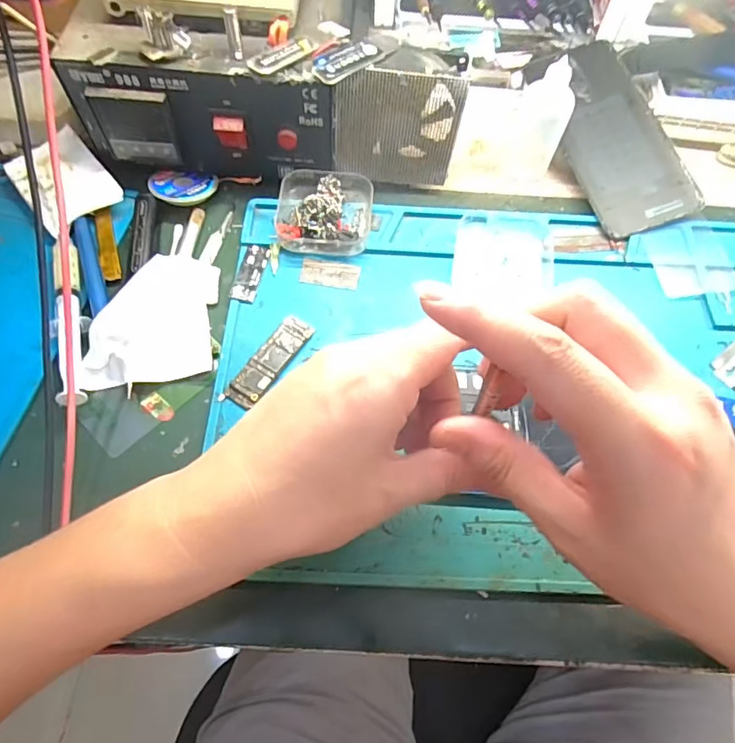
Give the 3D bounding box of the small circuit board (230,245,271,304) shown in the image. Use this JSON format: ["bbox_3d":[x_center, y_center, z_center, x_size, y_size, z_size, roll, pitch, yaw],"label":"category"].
[{"bbox_3d":[-0.076,-0.064,0.330,0.016,0.004,0.042,11,64,3],"label":"small circuit board"}]

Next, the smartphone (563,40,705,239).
[{"bbox_3d":[0.180,-0.174,0.376,0.070,0.004,0.154,-19,76,0],"label":"smartphone"}]

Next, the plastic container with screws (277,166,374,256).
[{"bbox_3d":[-0.029,-0.110,0.342,0.063,0.019,0.061,3,64,-1],"label":"plastic container with screws"}]

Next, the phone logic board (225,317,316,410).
[{"bbox_3d":[-0.057,-0.006,0.303,0.020,0.004,0.063,35,67,6],"label":"phone logic board"}]

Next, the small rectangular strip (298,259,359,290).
[{"bbox_3d":[-0.024,-0.064,0.333,0.038,0.004,0.018,9,64,2],"label":"small rectangular strip"}]

